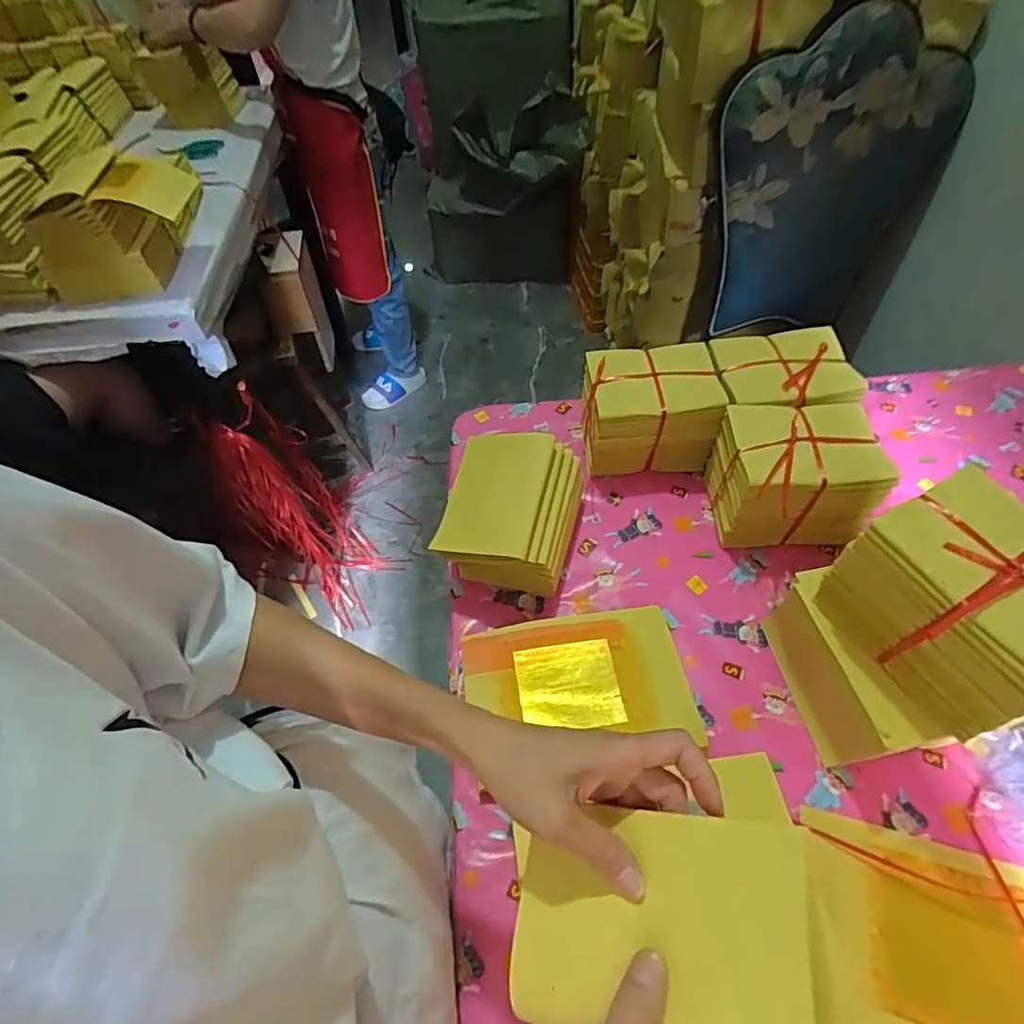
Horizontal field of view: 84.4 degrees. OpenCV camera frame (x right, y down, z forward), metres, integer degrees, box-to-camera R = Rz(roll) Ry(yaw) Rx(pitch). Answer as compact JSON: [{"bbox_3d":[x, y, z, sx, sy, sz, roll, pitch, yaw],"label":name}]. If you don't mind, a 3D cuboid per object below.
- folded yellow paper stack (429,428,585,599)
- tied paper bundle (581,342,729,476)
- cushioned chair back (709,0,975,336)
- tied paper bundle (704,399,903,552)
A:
[{"bbox_3d":[0.002,0.001,0.677,0.138,0.130,0.167,13,57,11],"label":"folded yellow paper stack"},{"bbox_3d":[0.182,-0.138,0.765,0.168,0.125,0.120,-4,55,0],"label":"tied paper bundle"},{"bbox_3d":[0.636,-0.661,1.182,0.428,0.597,0.066,-4,55,0],"label":"cushioned chair back"},{"bbox_3d":[0.338,-0.040,0.694,0.160,0.143,0.129,1,55,3],"label":"tied paper bundle"}]

